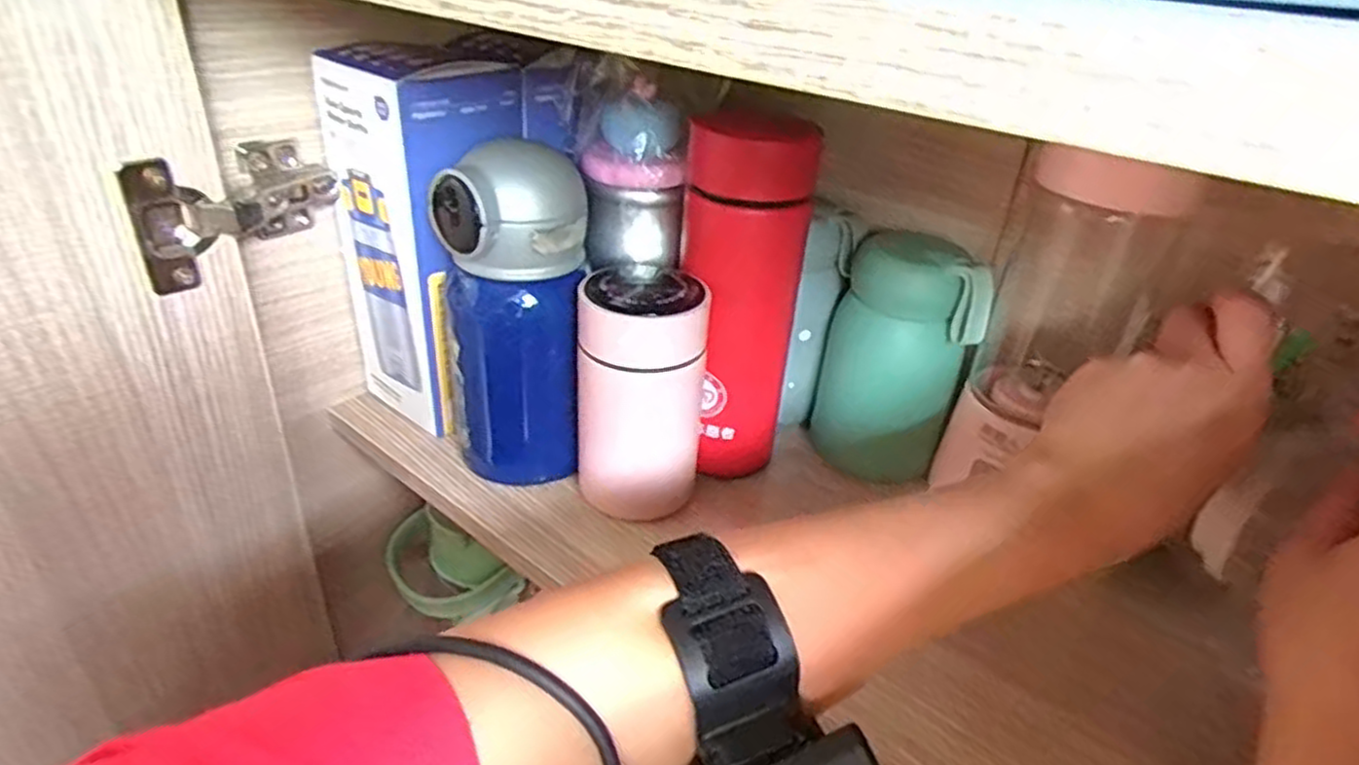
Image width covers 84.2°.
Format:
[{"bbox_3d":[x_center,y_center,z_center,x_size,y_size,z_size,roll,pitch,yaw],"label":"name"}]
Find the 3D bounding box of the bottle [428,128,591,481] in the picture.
[{"bbox_3d":[-0.085,-0.037,0.397,0.069,0.177,0.063,-4,33,-14],"label":"bottle"}]

